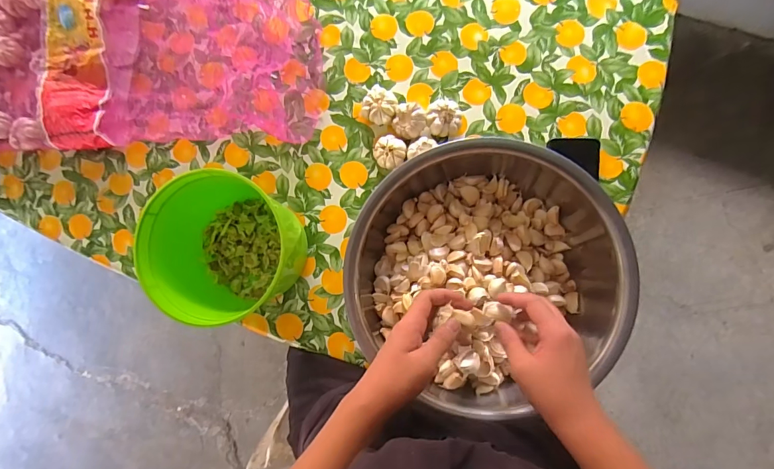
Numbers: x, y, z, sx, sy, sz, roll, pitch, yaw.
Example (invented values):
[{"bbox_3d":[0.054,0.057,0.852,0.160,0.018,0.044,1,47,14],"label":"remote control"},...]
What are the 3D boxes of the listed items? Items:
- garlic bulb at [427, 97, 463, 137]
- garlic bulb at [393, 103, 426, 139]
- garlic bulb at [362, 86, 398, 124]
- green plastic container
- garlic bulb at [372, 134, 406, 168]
[{"bbox_3d":[0.096,-0.194,0.653,0.056,0.038,0.065,-1,87,7],"label":"garlic bulb"},{"bbox_3d":[0.038,-0.186,0.657,0.055,0.042,0.053,0,87,7],"label":"garlic bulb"},{"bbox_3d":[-0.011,-0.219,0.670,0.056,0.033,0.063,16,89,8],"label":"garlic bulb"},{"bbox_3d":[-0.255,0.022,0.623,0.203,0.153,0.187,0,87,7],"label":"green plastic container"},{"bbox_3d":[0.006,-0.137,0.662,0.052,0.030,0.052,0,87,7],"label":"garlic bulb"}]

